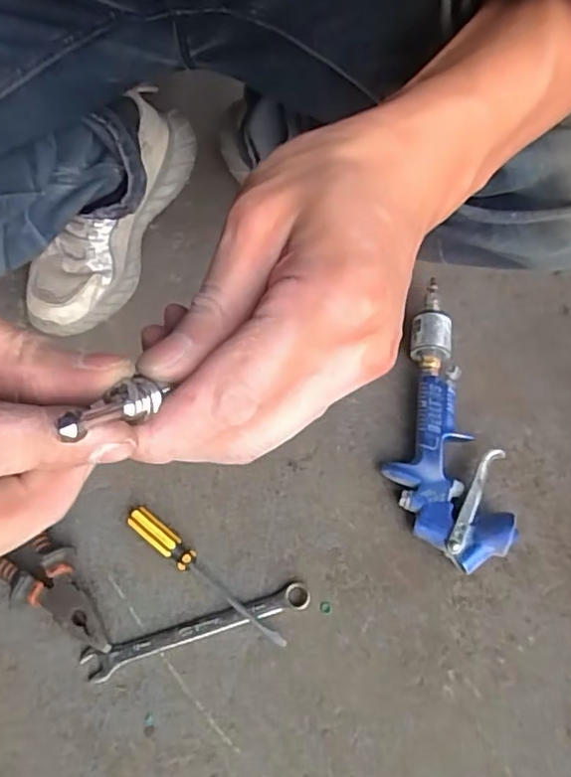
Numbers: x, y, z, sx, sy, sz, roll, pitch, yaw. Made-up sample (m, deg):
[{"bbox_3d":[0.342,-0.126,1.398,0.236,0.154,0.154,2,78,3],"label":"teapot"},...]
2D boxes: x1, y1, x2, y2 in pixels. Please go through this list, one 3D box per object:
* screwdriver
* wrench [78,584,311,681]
[{"bbox_3d":[-0.068,0.158,0.509,0.165,0.021,0.020,37,68,19],"label":"screwdriver"},{"bbox_3d":[-0.070,0.195,0.495,0.183,0.010,0.023,-16,62,-8],"label":"wrench"}]

